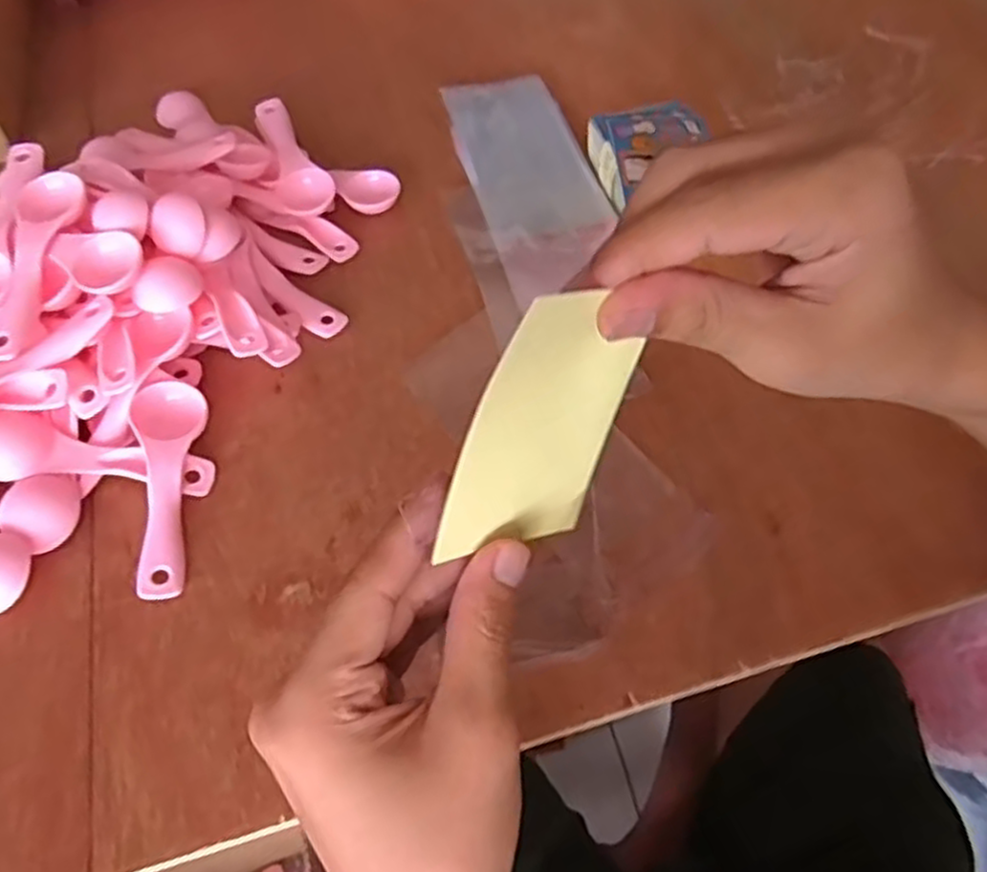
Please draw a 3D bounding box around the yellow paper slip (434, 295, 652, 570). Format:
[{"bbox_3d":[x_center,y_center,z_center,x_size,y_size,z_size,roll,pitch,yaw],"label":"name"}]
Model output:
[{"bbox_3d":[0.017,-0.003,0.228,0.062,0.090,0.007,-13,45,-39],"label":"yellow paper slip"}]

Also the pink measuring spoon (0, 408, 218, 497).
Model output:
[{"bbox_3d":[-0.199,0.011,0.376,0.113,0.014,0.032,10,55,-7],"label":"pink measuring spoon"}]

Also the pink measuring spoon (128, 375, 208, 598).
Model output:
[{"bbox_3d":[-0.161,0.023,0.372,0.033,0.020,0.112,-9,55,-5],"label":"pink measuring spoon"}]

